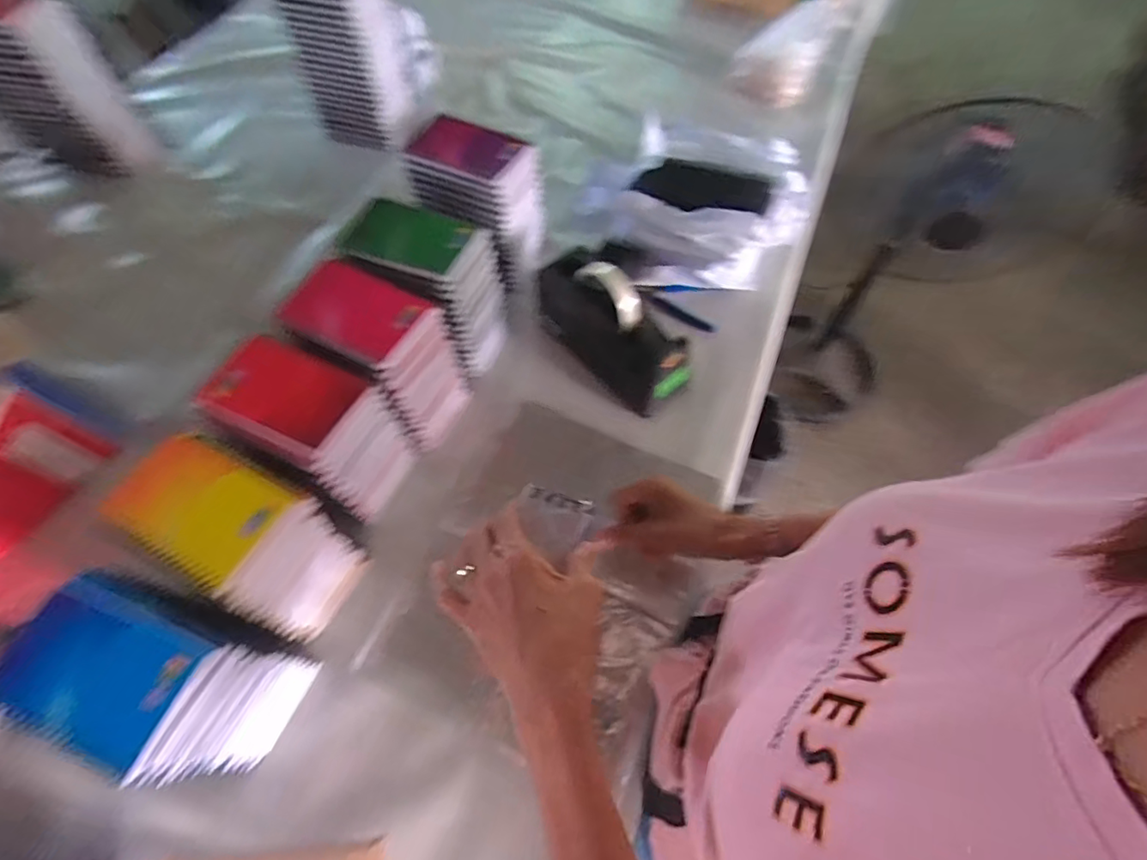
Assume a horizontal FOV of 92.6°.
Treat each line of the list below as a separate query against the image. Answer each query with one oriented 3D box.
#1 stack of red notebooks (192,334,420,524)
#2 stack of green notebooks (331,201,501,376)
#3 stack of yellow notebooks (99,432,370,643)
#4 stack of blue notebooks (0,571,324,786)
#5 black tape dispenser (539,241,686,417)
[{"bbox_3d":[-0.252,0.005,0.546,0.133,0.157,0.098,22,63,11],"label":"stack of red notebooks"},{"bbox_3d":[-0.159,-0.162,0.639,0.143,0.169,0.099,23,63,12],"label":"stack of green notebooks"},{"bbox_3d":[-0.282,0.103,0.495,0.124,0.150,0.099,28,64,15],"label":"stack of yellow notebooks"},{"bbox_3d":[-0.317,0.193,0.440,0.136,0.148,0.106,20,62,11],"label":"stack of blue notebooks"},{"bbox_3d":[0.045,-0.130,0.639,0.074,0.141,0.203,-38,67,-19],"label":"black tape dispenser"}]

